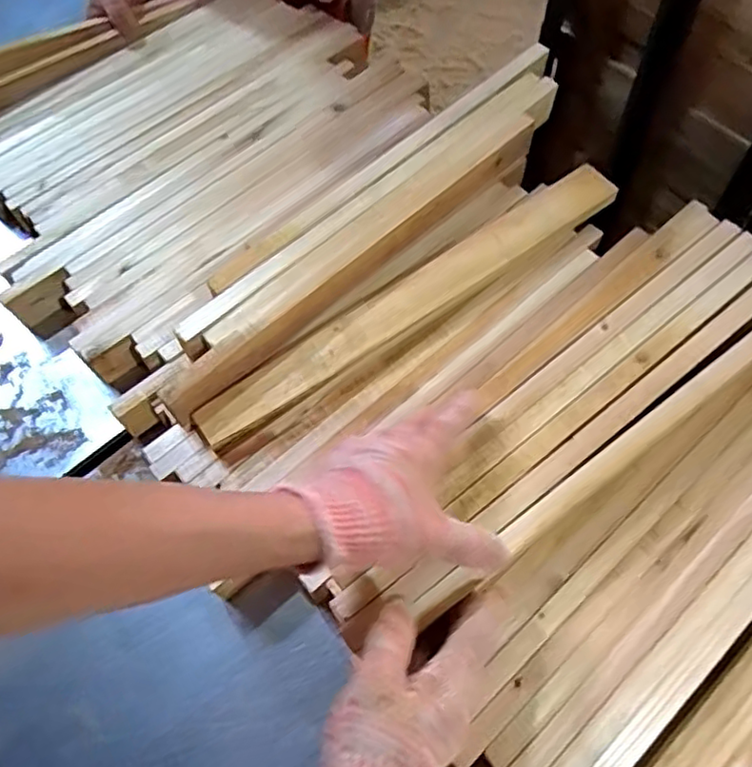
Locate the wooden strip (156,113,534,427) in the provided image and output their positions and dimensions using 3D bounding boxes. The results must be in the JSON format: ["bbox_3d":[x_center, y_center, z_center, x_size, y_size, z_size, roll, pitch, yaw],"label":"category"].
[{"bbox_3d":[-0.008,-0.126,0.621,0.482,0.051,0.026,-41,67,-18],"label":"wooden strip"}]

